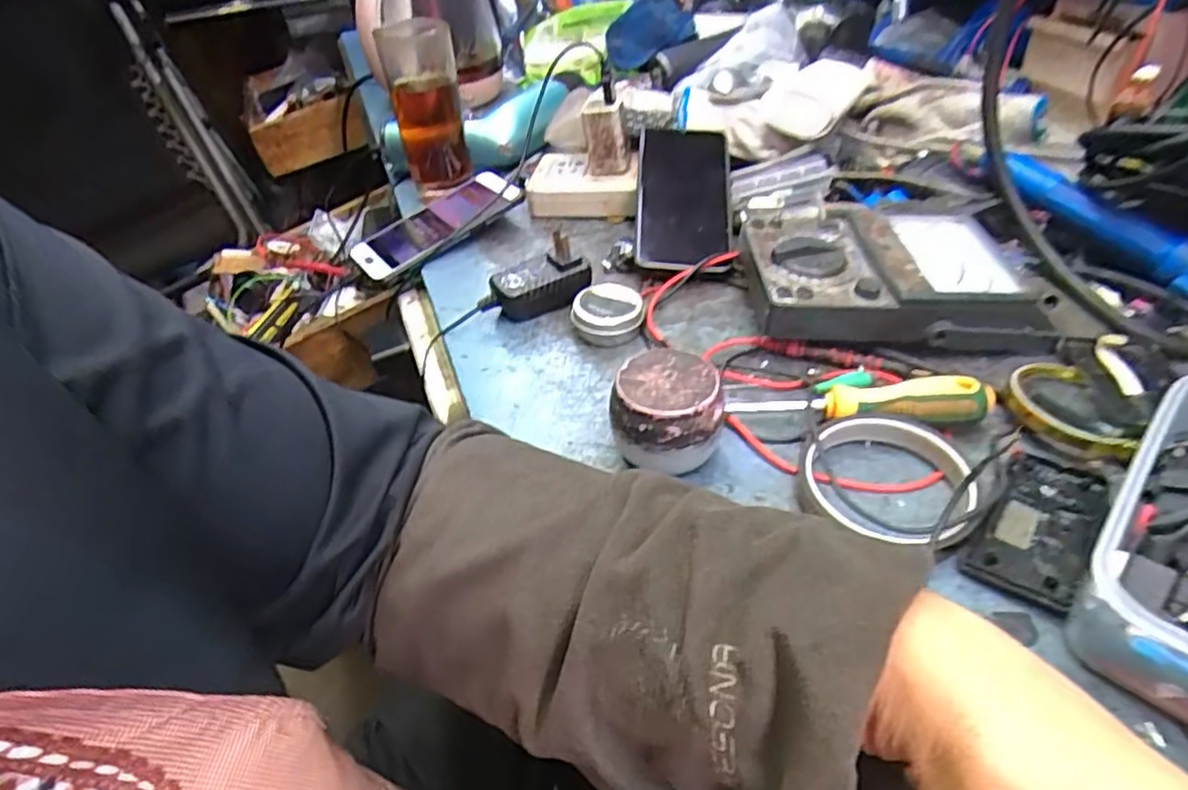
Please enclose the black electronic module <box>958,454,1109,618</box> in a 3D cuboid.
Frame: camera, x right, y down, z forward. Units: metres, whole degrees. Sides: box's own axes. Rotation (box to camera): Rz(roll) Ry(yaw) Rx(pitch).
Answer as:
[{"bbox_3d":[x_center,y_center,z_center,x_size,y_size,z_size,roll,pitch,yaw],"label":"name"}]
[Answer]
[{"bbox_3d":[0.220,0.064,0.332,0.045,0.010,0.096,27,50,31],"label":"black electronic module"}]

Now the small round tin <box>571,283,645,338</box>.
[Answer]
[{"bbox_3d":[0.010,-0.060,0.484,0.050,0.026,0.050,-3,41,2],"label":"small round tin"}]

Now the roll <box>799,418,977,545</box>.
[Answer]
[{"bbox_3d":[0.158,0.041,0.358,0.080,0.019,0.072,24,49,29],"label":"roll"}]

